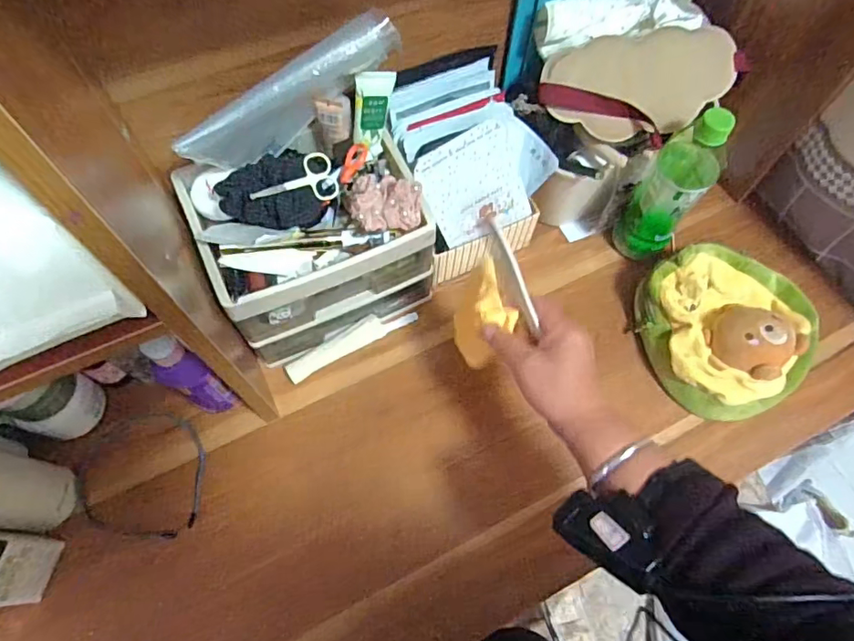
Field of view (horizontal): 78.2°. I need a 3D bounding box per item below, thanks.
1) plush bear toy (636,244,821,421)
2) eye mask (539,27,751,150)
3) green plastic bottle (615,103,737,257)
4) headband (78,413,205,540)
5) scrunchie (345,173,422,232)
[{"bbox_3d":[0.349,0.007,0.592,0.189,0.070,0.179,0,65,-1],"label":"plush bear toy"},{"bbox_3d":[0.222,-0.240,0.538,0.202,0.018,0.100,-7,102,1],"label":"eye mask"},{"bbox_3d":[0.270,-0.144,0.582,0.068,0.198,0.057,32,69,13],"label":"green plastic bottle"},{"bbox_3d":[-0.296,0.158,0.546,0.127,0.012,0.128,0,65,-1],"label":"headband"},{"bbox_3d":[-0.039,-0.114,0.497,0.071,0.047,0.046,-15,66,-8],"label":"scrunchie"}]

